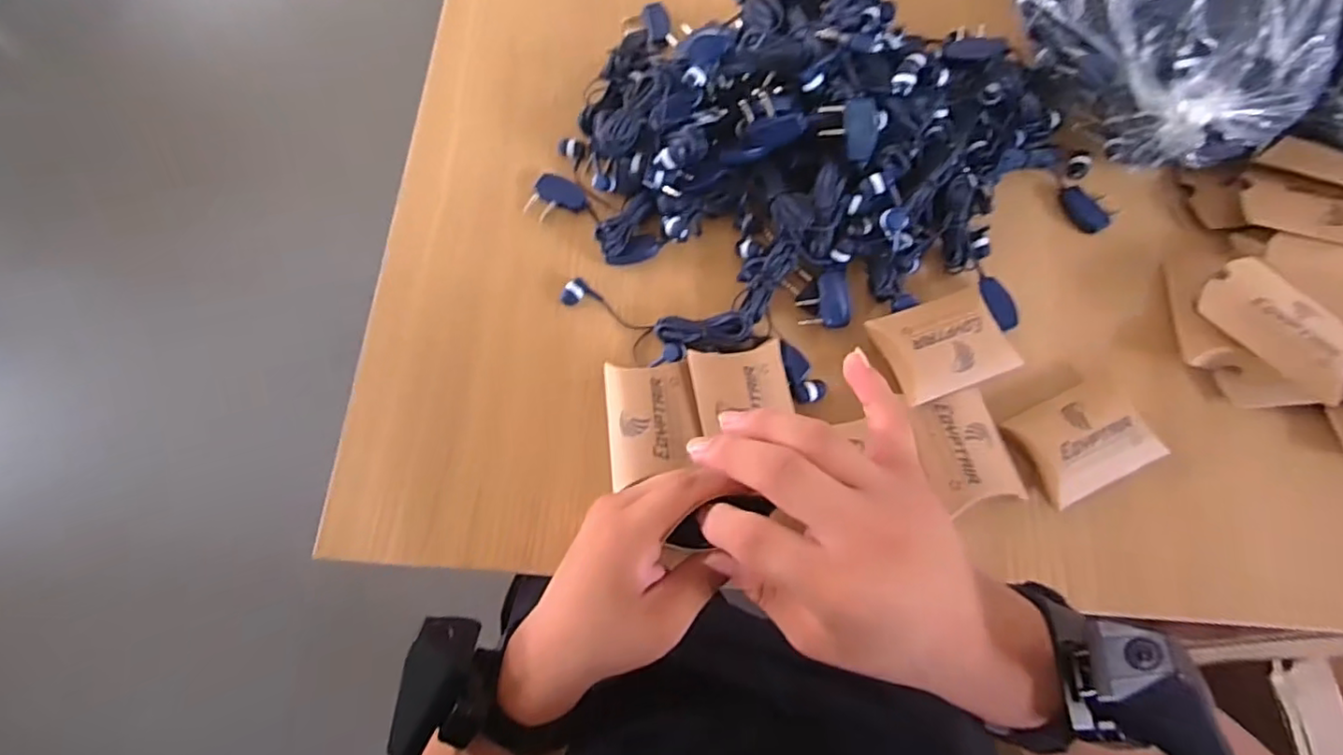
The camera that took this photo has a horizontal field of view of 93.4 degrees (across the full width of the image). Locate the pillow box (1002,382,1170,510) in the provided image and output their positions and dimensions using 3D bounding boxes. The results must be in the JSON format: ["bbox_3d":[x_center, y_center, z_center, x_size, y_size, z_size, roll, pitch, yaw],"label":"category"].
[{"bbox_3d":[0.237,0.035,0.360,0.072,0.015,0.054,-23,74,-7],"label":"pillow box"}]

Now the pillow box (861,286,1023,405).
[{"bbox_3d":[0.161,-0.020,0.370,0.078,0.016,0.054,-21,74,-7],"label":"pillow box"}]

